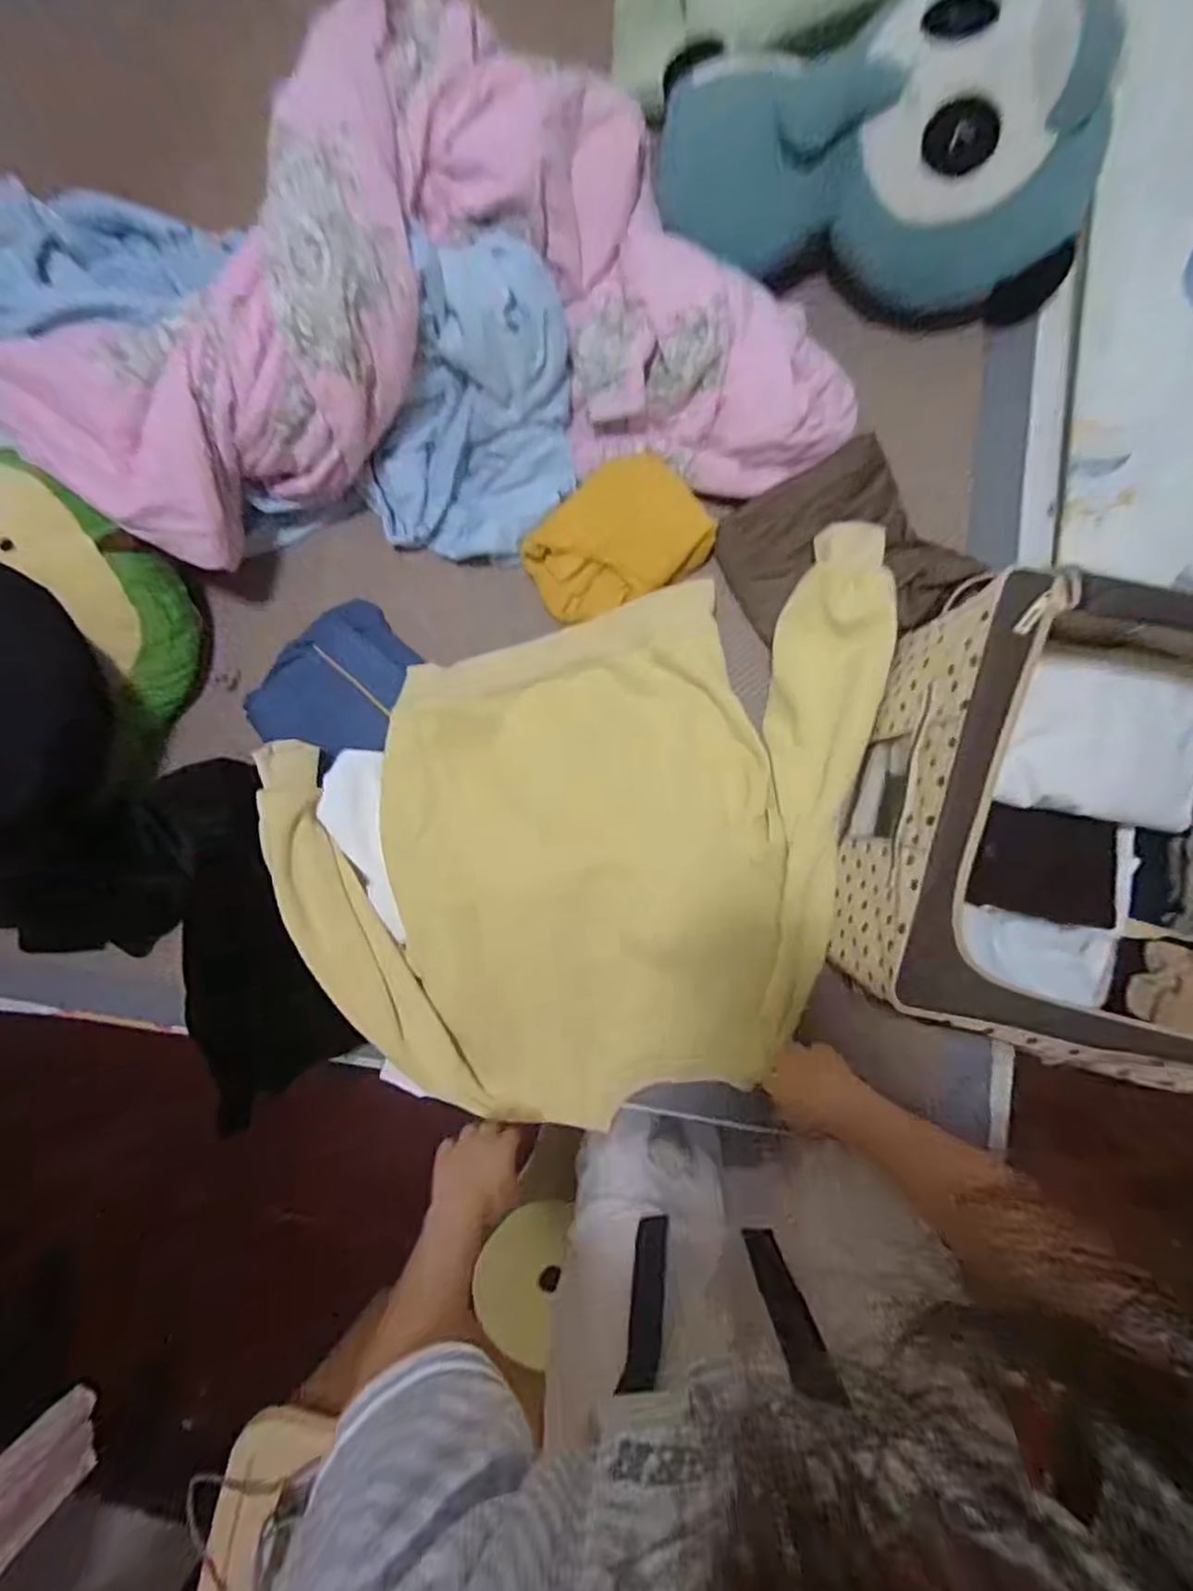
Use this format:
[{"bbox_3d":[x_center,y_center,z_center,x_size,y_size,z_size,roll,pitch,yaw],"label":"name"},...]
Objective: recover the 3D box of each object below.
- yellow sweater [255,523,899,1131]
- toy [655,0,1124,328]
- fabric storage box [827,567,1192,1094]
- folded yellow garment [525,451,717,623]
[{"bbox_3d":[0.015,0.082,0.786,0.737,0.120,0.564,-16,85,6],"label":"yellow sweater"},{"bbox_3d":[0.323,-0.746,0.748,0.494,0.164,0.247,18,89,8],"label":"toy"},{"bbox_3d":[0.549,0.049,0.632,0.538,0.258,0.421,15,88,8],"label":"fabric storage box"},{"bbox_3d":[0.022,-0.319,0.812,0.224,0.050,0.168,-36,83,4],"label":"folded yellow garment"}]

